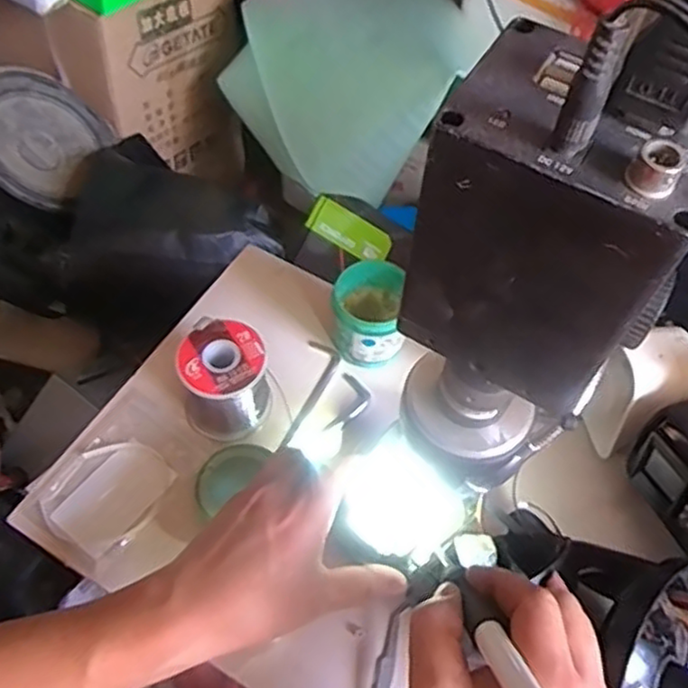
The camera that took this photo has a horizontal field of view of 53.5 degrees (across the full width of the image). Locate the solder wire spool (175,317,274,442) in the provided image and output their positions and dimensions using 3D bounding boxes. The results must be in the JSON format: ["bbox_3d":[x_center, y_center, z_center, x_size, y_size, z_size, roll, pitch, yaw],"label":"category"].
[{"bbox_3d":[-0.088,0.027,0.510,0.063,0.071,0.062,2,57,-3],"label":"solder wire spool"}]

